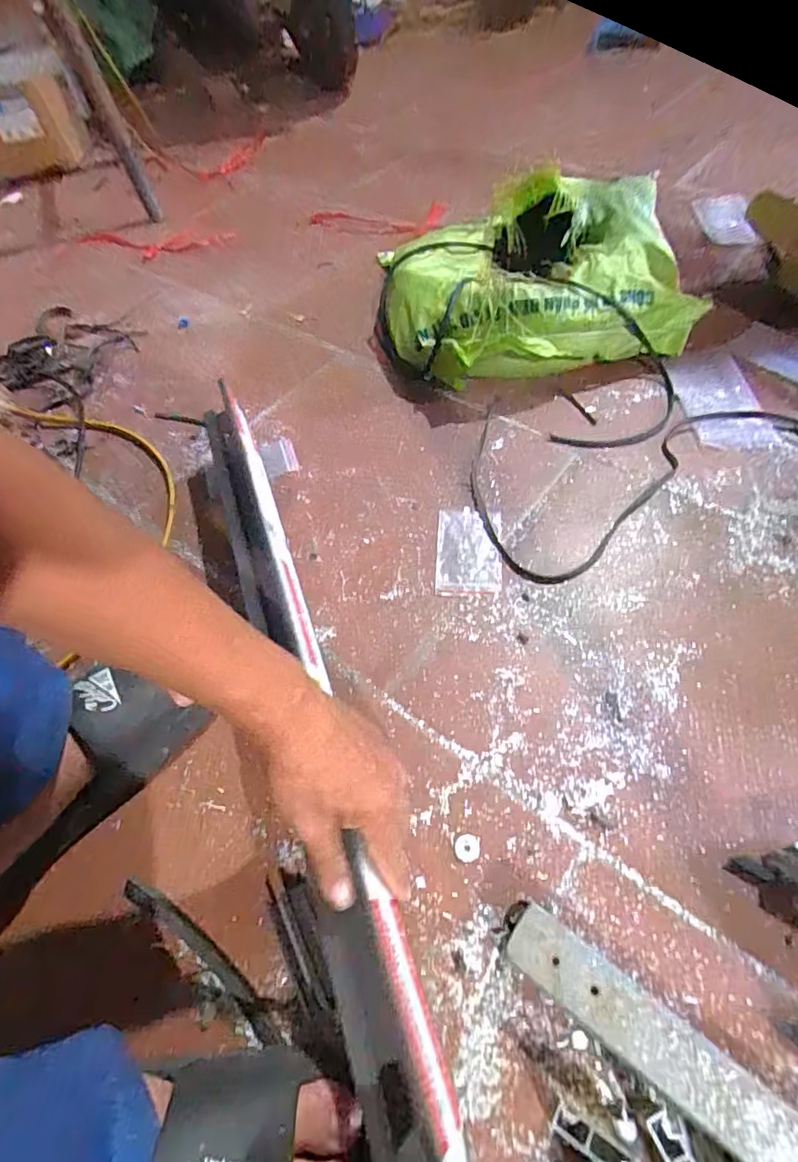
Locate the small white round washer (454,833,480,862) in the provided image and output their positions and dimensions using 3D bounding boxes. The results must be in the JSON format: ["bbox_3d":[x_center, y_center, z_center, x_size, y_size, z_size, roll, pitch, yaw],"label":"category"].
[{"bbox_3d":[0.055,0.212,0.438,0.020,0.004,0.021,-2,55,3],"label":"small white round washer"}]

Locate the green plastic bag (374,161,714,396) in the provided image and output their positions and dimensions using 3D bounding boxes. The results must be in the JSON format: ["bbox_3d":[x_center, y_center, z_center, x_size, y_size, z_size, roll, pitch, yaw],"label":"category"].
[{"bbox_3d":[0.196,-0.452,0.809,0.435,0.154,0.326,-15,55,-6],"label":"green plastic bag"}]

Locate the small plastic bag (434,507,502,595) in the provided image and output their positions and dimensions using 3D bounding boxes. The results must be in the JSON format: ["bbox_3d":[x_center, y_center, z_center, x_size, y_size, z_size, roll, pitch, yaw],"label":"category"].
[{"bbox_3d":[0.077,-0.034,0.610,0.070,0.004,0.116,3,55,6],"label":"small plastic bag"}]

